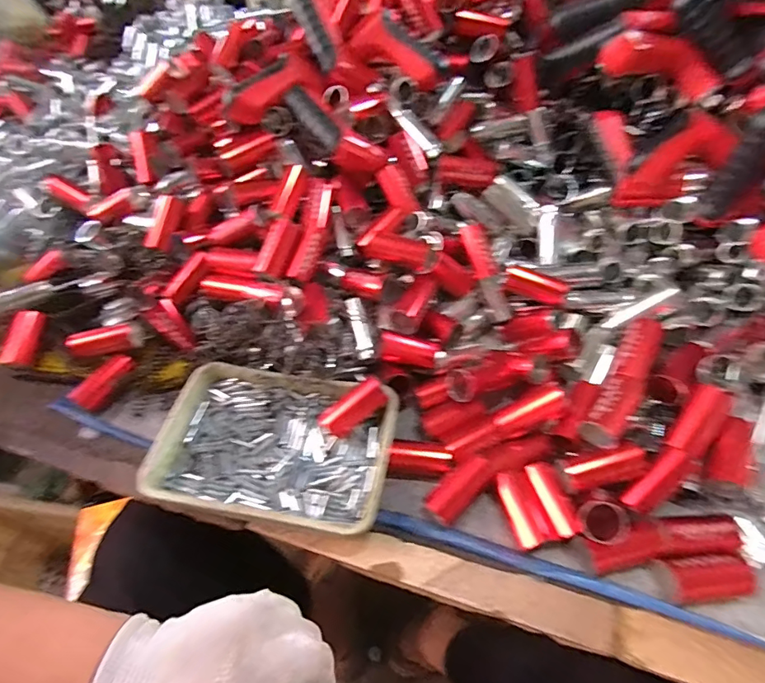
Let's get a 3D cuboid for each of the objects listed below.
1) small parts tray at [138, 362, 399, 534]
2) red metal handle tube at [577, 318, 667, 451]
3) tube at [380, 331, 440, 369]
[{"bbox_3d":[-0.095,0.095,0.418,0.202,0.038,0.129,8,54,9],"label":"small parts tray"},{"bbox_3d":[0.208,0.036,0.394,0.033,0.042,0.117,27,58,21],"label":"red metal handle tube"},{"bbox_3d":[0.026,0.010,0.456,0.057,0.023,0.018,14,53,-9],"label":"tube"}]

